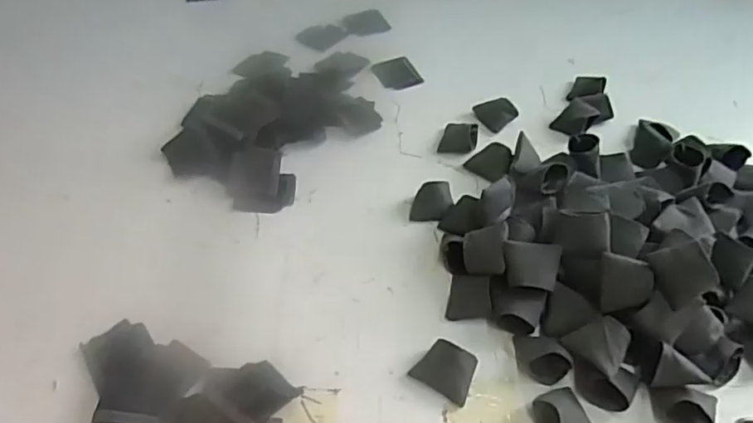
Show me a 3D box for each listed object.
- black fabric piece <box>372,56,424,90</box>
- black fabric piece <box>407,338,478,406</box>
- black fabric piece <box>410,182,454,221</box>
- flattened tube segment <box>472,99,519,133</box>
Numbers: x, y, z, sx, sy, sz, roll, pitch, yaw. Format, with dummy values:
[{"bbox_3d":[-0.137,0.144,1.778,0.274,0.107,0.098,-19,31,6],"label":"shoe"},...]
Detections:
[{"bbox_3d":[0.024,-0.164,0.677,0.050,0.005,0.055,-18,51,-17],"label":"black fabric piece"},{"bbox_3d":[0.052,0.116,0.418,0.042,0.025,0.033,26,52,20],"label":"black fabric piece"},{"bbox_3d":[0.051,-0.010,0.527,0.037,0.007,0.037,1,86,7],"label":"black fabric piece"},{"bbox_3d":[0.129,-0.109,0.620,0.032,0.020,0.043,-23,52,-21],"label":"flattened tube segment"}]

